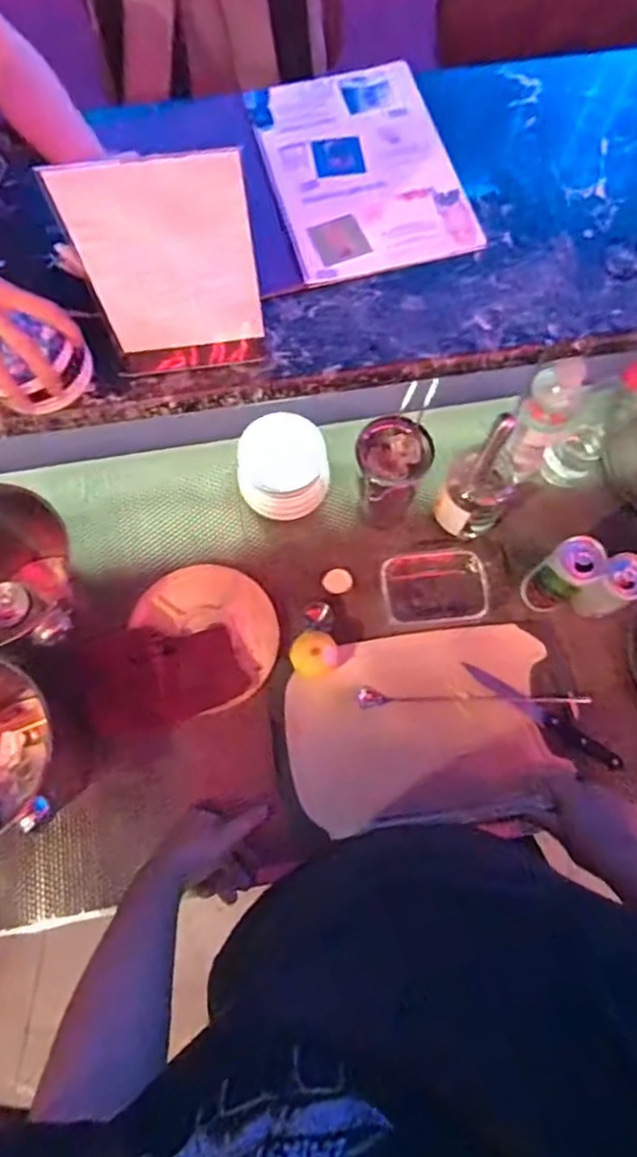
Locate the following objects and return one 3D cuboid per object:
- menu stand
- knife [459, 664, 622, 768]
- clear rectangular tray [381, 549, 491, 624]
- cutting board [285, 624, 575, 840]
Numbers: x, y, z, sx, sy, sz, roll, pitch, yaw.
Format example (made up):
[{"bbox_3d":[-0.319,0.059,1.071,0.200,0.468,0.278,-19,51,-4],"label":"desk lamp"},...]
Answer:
[{"bbox_3d":[-0.127,-0.262,0.553,0.146,0.215,0.032,-8,73,-2],"label":"menu stand"},{"bbox_3d":[0.285,0.177,0.811,0.221,0.009,0.024,33,76,10],"label":"knife"},{"bbox_3d":[0.156,0.013,0.856,0.137,0.051,0.093,-3,73,0],"label":"clear rectangular tray"},{"bbox_3d":[0.131,0.188,0.805,0.331,0.023,0.229,-6,77,-5],"label":"cutting board"}]

